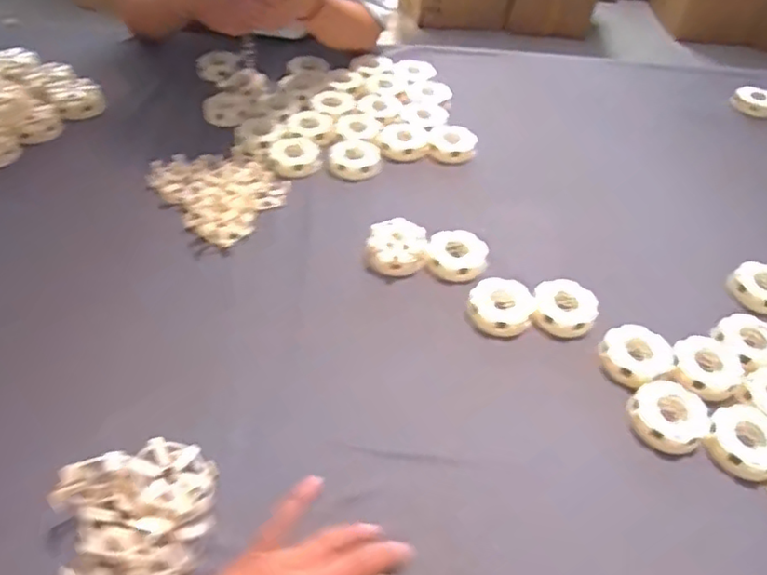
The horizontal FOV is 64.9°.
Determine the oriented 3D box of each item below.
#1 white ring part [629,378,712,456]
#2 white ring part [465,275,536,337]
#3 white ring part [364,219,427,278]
[{"bbox_3d":[0.265,0.122,0.566,0.071,0.024,0.067,-27,62,-20],"label":"white ring part"},{"bbox_3d":[0.125,0.021,0.649,0.067,0.024,0.077,31,59,16],"label":"white ring part"},{"bbox_3d":[0.015,-0.044,0.690,0.069,0.026,0.070,2,56,-3],"label":"white ring part"}]

